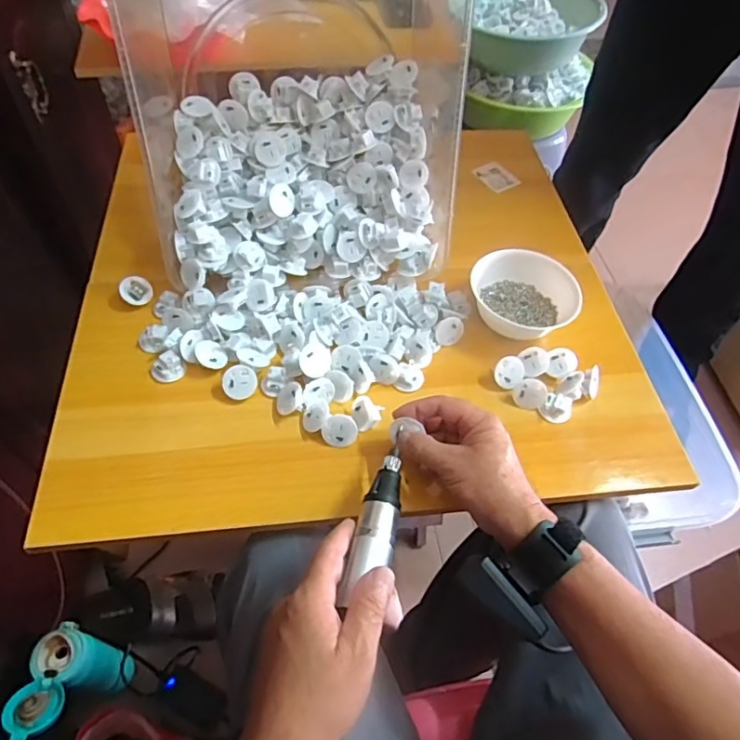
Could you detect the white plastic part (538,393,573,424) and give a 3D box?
[{"bbox_3d":[0.191,0.038,0.554,0.030,0.020,0.026,35,60,20],"label":"white plastic part"}]

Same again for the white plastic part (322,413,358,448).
[{"bbox_3d":[-0.027,0.058,0.522,0.036,0.012,0.031,6,92,4],"label":"white plastic part"}]

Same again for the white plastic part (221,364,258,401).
[{"bbox_3d":[-0.129,0.012,0.540,0.034,0.009,0.034,1,84,-5],"label":"white plastic part"}]

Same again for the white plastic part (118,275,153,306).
[{"bbox_3d":[-0.258,-0.088,0.600,0.034,0.009,0.034,21,63,-36],"label":"white plastic part"}]

